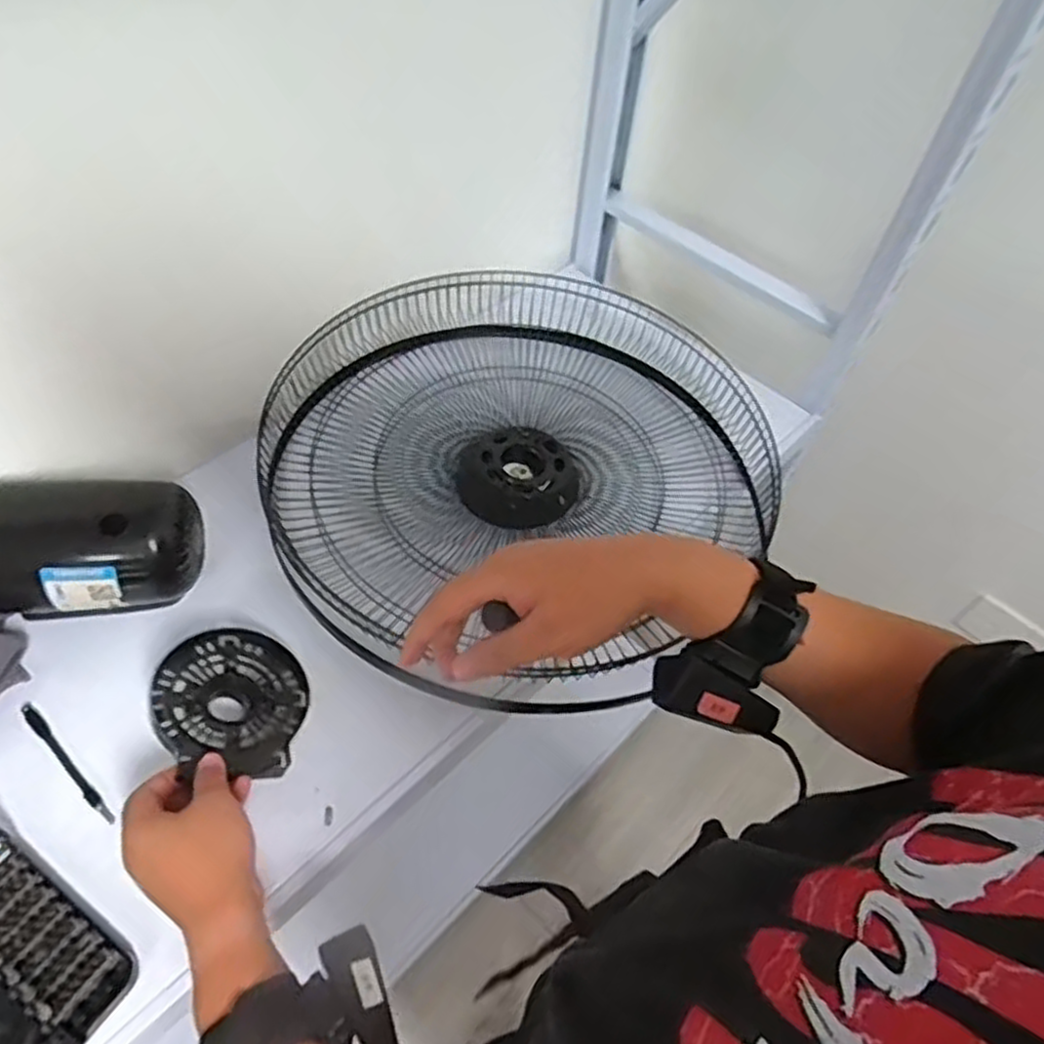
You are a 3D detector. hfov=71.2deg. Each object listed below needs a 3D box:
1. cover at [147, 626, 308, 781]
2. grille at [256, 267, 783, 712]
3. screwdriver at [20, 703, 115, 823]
[{"bbox_3d":[-0.225,0.136,0.563,0.110,0.015,0.113,18,41,-17],"label":"cover"},{"bbox_3d":[-0.008,-0.073,0.730,0.455,0.077,0.471,3,53,-4],"label":"grille"},{"bbox_3d":[-0.352,0.186,0.564,0.127,0.014,0.009,38,59,21],"label":"screwdriver"}]

